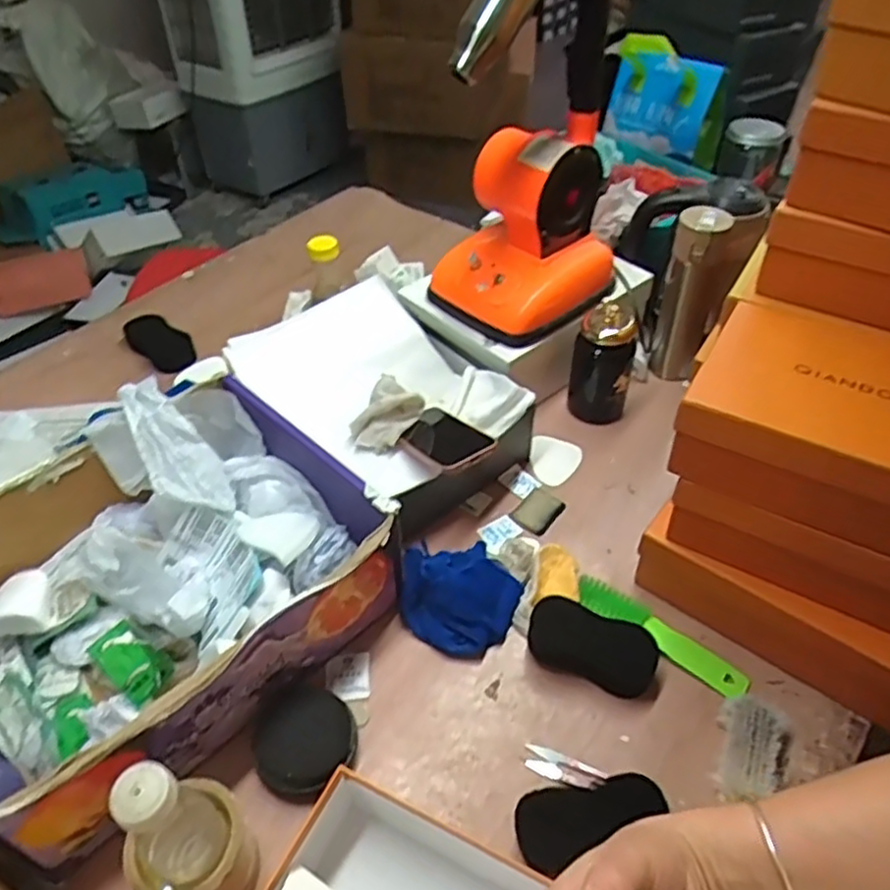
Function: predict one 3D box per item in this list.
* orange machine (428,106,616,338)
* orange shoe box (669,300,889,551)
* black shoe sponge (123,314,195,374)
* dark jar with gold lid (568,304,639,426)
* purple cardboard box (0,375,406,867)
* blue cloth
[{"bbox_3d":[0.104,-0.285,0.941,0.184,0.203,0.206,33,54,30],"label":"orange machine"},{"bbox_3d":[0.374,-0.016,0.644,0.298,0.083,0.200,23,50,22],"label":"orange shoe box"},{"bbox_3d":[-0.441,-0.162,1.127,0.128,0.038,0.070,33,54,29],"label":"black shoe sponge"},{"bbox_3d":[0.208,-0.112,0.959,0.077,0.166,0.069,8,46,9],"label":"dark jar with gold lid"},{"bbox_3d":[-0.292,0.134,0.717,0.330,0.132,0.403,32,54,29],"label":"purple cardboard box"},{"bbox_3d":[0.017,0.155,0.775,0.126,0.053,0.127,-2,45,-1],"label":"blue cloth"}]

